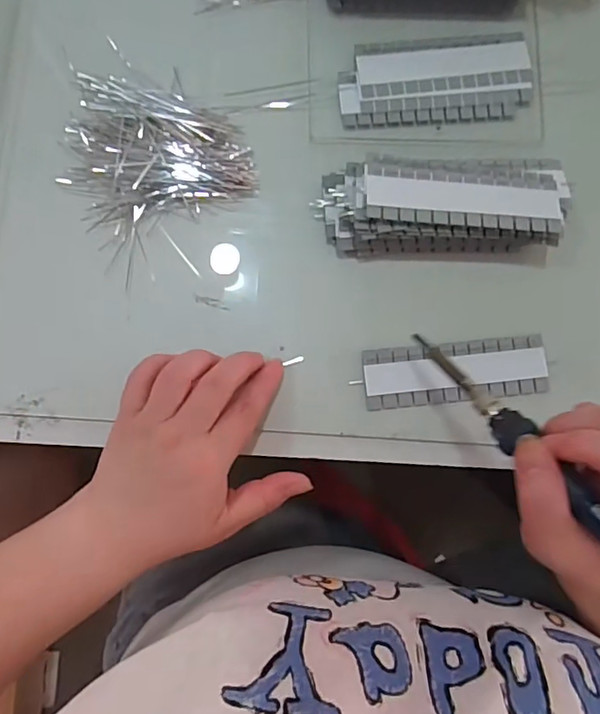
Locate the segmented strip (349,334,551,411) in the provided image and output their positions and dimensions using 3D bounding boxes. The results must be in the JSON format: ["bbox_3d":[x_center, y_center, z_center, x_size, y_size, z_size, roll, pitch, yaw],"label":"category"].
[{"bbox_3d":[0.106,0.010,0.356,0.126,0.014,0.040,-5,82,-5],"label":"segmented strip"}]

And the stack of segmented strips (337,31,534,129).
[{"bbox_3d":[0.097,-0.197,0.373,0.139,0.004,0.061,-8,83,-6],"label":"stack of segmented strips"}]

